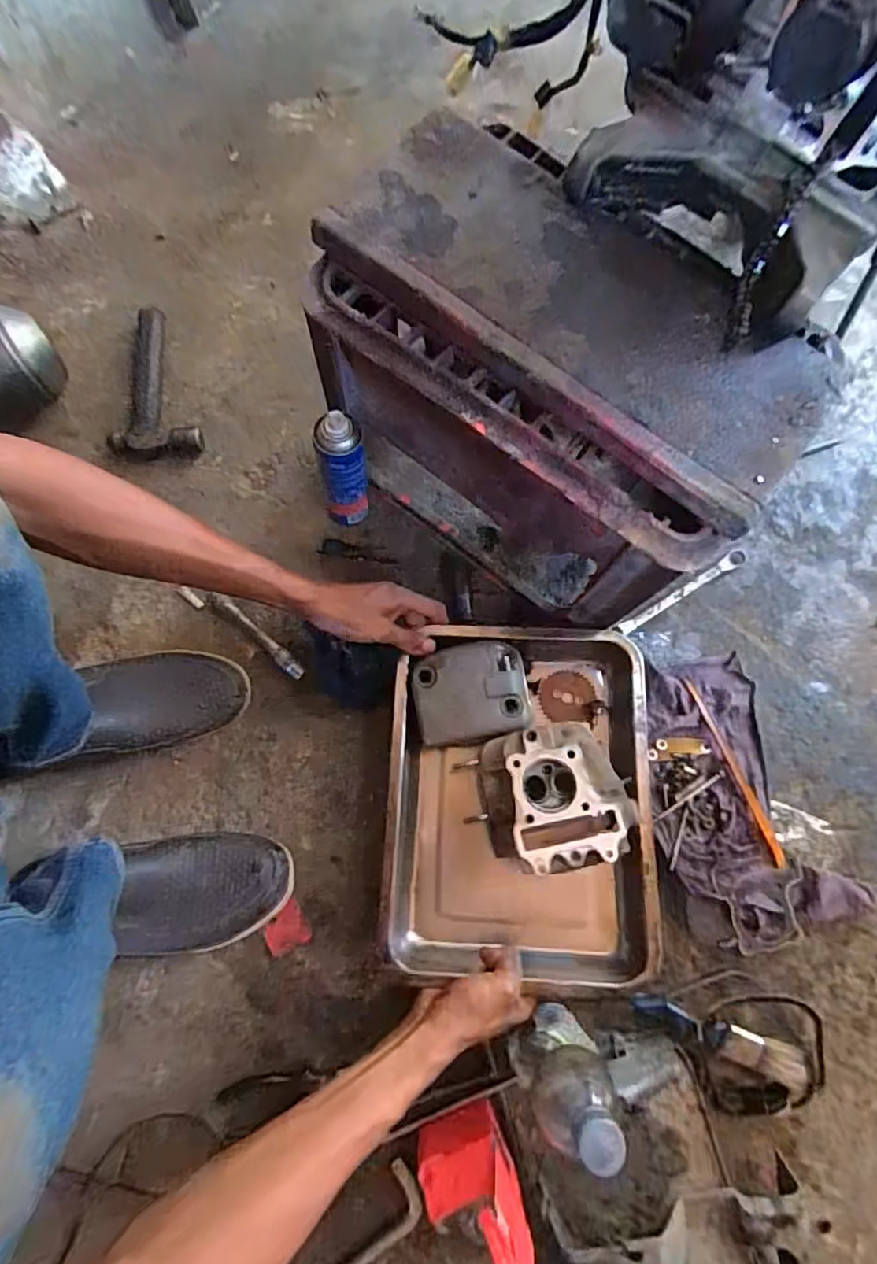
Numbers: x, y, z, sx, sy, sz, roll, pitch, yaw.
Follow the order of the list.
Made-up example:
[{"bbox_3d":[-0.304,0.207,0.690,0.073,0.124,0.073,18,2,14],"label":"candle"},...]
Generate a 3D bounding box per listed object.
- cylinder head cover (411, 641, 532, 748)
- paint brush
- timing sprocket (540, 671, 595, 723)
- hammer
[{"bbox_3d":[0.032,0.062,0.576,0.122,0.037,0.096,-14,83,0],"label":"cylinder head cover"},{"bbox_3d":[0.293,0.425,0.587,0.176,0.017,0.035,19,80,4],"label":"paint brush"},{"bbox_3d":[0.146,0.074,0.637,0.060,0.006,0.057,-3,79,0],"label":"timing sprocket"},{"bbox_3d":[-0.359,-0.317,0.713,0.108,0.044,0.205,-6,78,-3],"label":"hammer"}]

